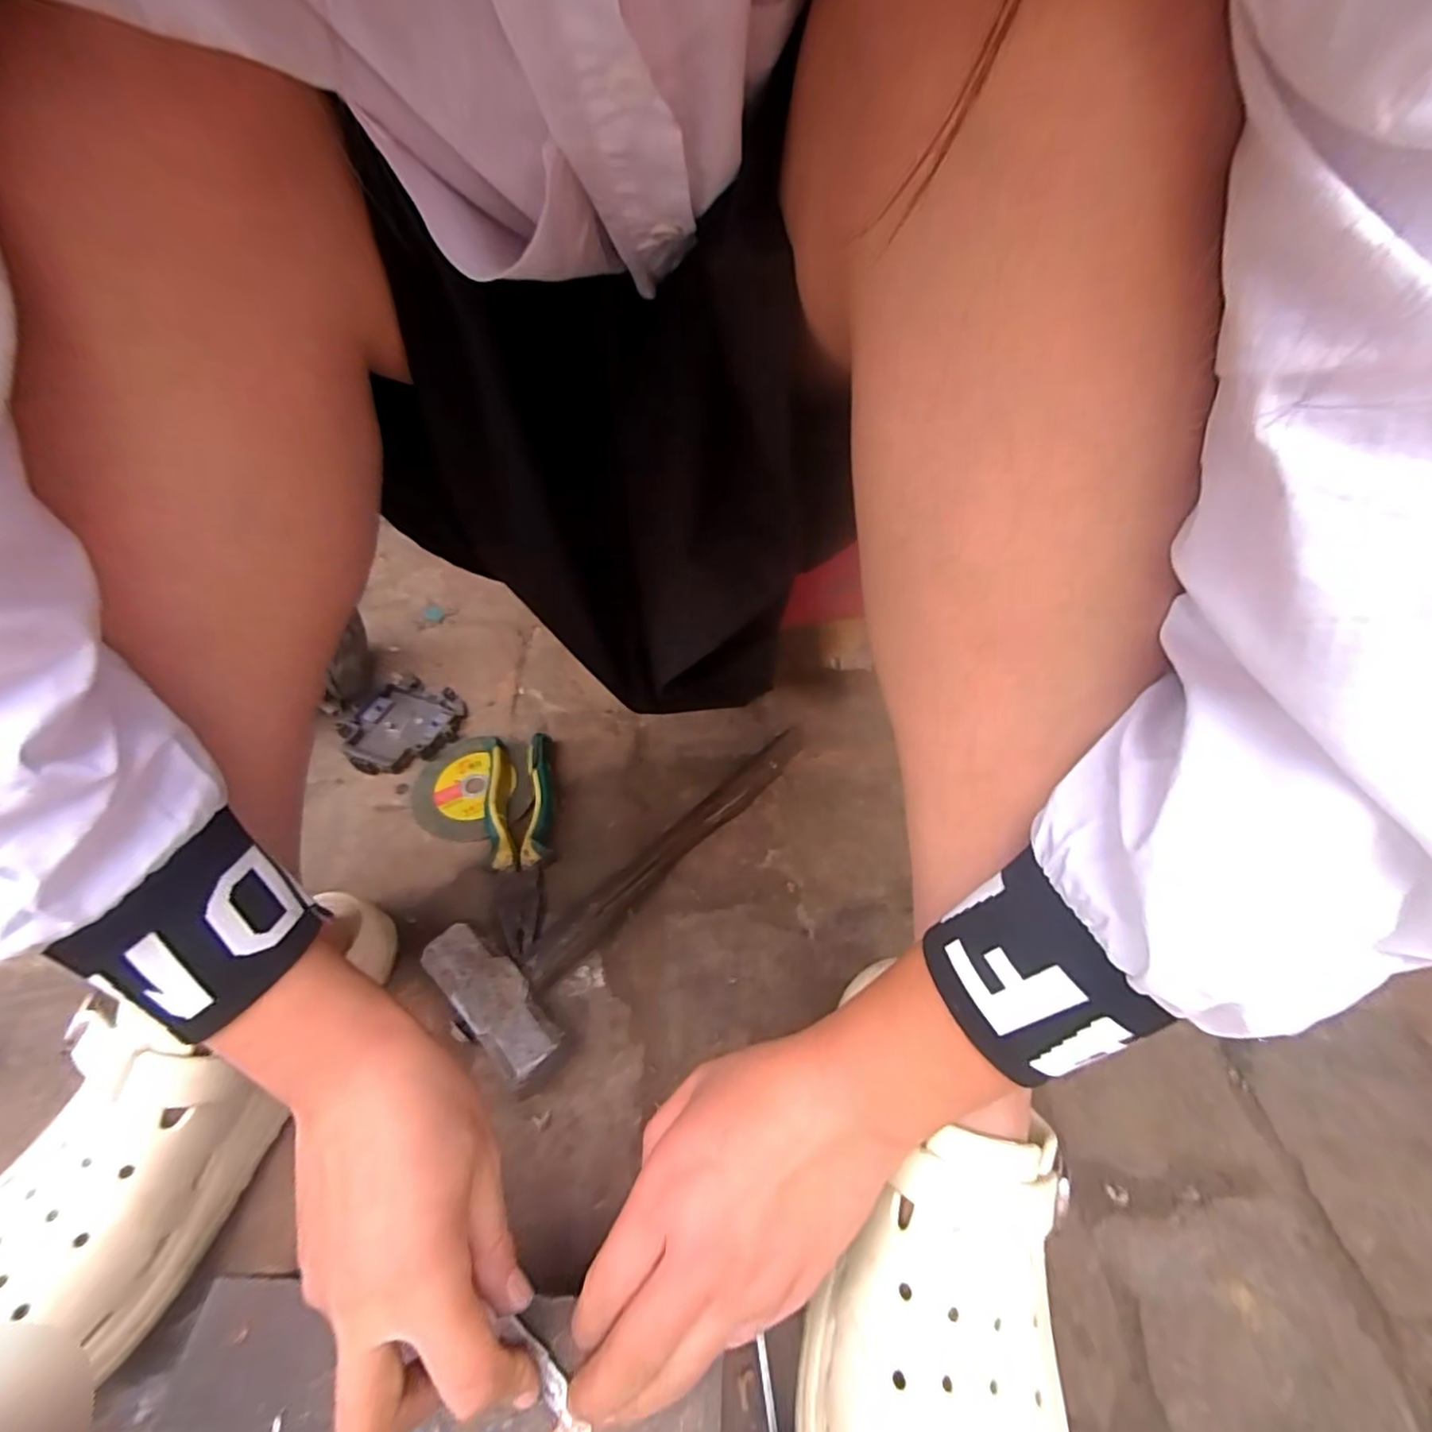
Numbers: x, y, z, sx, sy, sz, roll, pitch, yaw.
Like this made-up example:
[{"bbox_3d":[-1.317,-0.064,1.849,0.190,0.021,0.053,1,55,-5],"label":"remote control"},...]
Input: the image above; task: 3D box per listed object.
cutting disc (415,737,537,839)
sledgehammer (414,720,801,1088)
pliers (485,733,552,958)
[{"bbox_3d":[-0.206,0.059,0.524,0.094,0.010,0.098,2,55,-3],"label":"cutting disc"},{"bbox_3d":[-0.057,0.097,0.457,0.099,0.056,0.320,28,54,25],"label":"sledgehammer"},{"bbox_3d":[-0.152,0.090,0.482,0.050,0.020,0.184,-10,48,-8],"label":"pliers"}]

